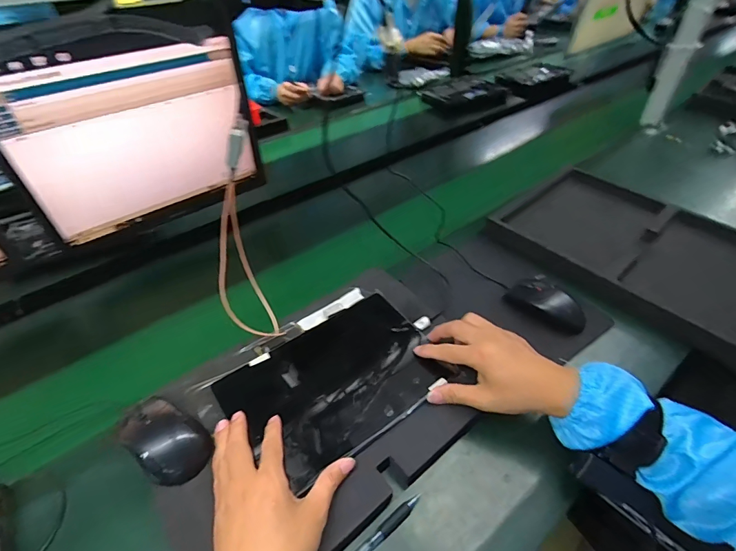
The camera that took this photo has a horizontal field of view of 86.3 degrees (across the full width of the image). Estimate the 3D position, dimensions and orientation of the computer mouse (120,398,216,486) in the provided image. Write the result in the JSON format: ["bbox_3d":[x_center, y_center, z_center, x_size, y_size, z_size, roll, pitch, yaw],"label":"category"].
[{"bbox_3d":[-0.218,0.177,0.423,0.106,0.034,0.060,22,47,23],"label":"computer mouse"}]

